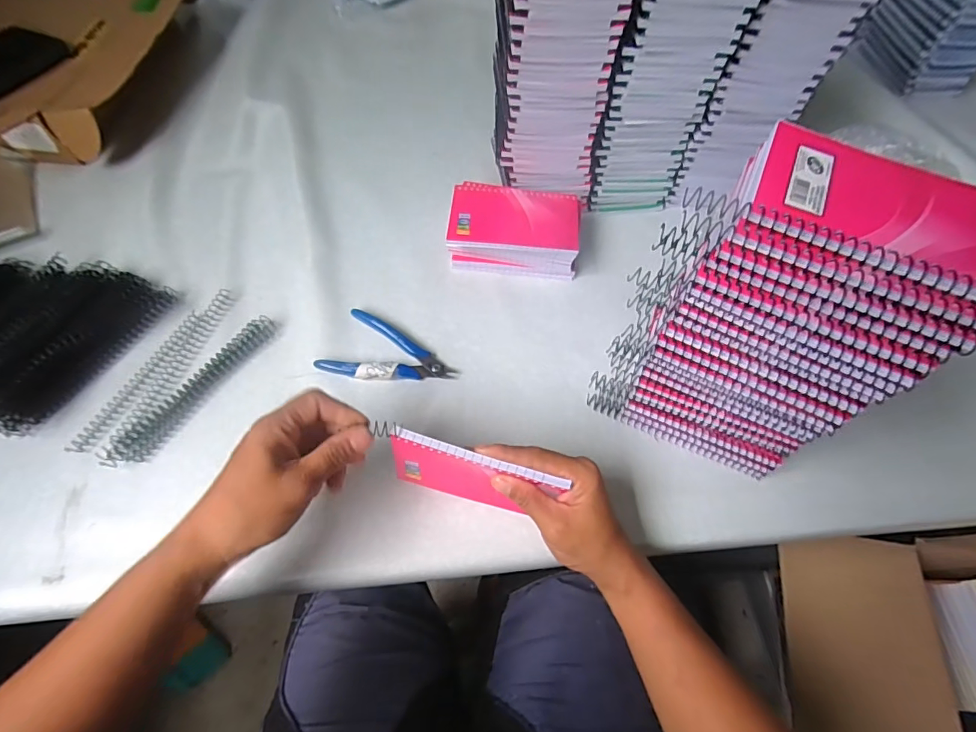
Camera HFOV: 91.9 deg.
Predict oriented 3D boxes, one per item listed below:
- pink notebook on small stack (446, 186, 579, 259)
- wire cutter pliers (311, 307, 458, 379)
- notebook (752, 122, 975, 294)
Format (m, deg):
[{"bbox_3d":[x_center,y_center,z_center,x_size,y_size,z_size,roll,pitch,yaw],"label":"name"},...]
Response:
[{"bbox_3d":[0.027,-0.151,0.488,0.129,0.014,0.077,5,66,-1],"label":"pink notebook on small stack"},{"bbox_3d":[-0.093,-0.005,0.446,0.119,0.013,0.072,25,65,10],"label":"wire cutter pliers"},{"bbox_3d":[0.207,-0.083,0.241,0.129,0.006,0.082,25,65,10],"label":"notebook"}]

